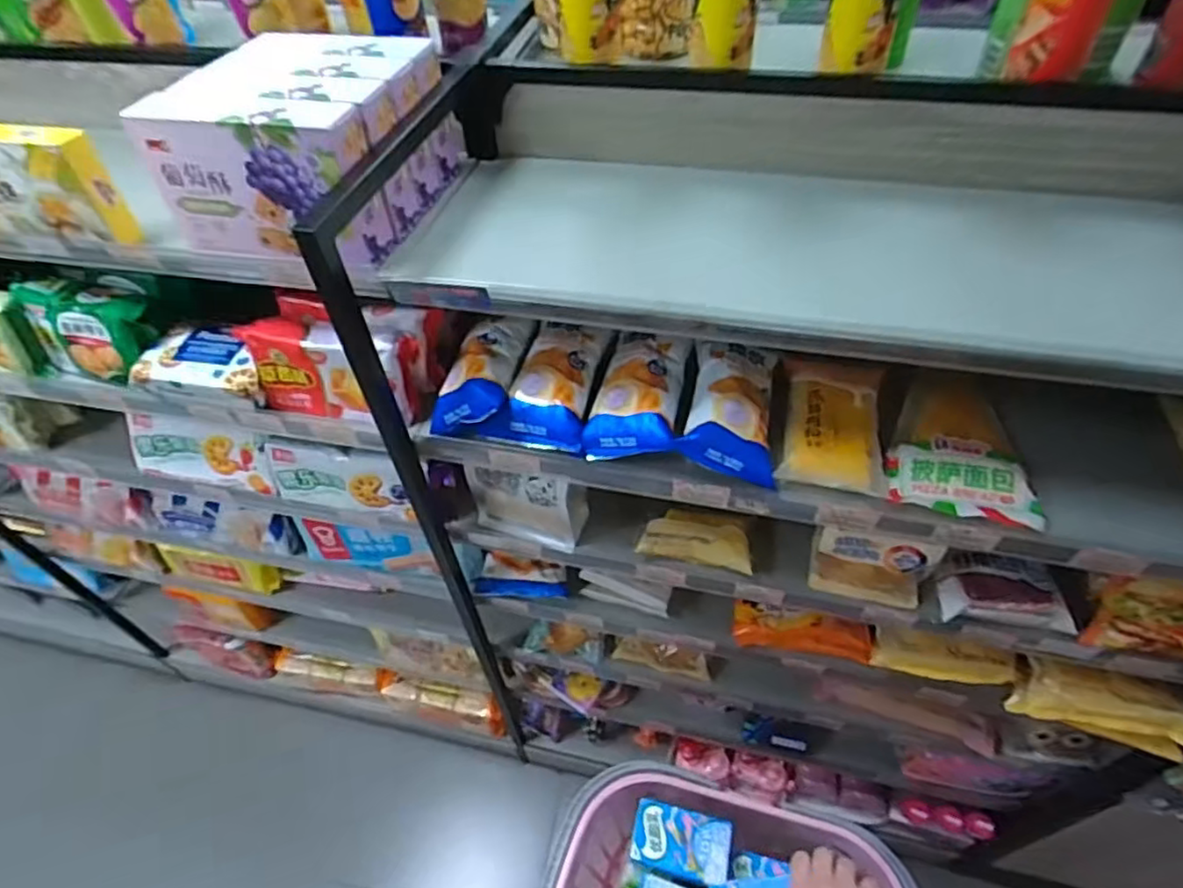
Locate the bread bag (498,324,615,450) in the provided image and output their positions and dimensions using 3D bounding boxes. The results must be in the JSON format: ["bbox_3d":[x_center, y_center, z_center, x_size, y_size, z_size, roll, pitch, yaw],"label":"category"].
[{"bbox_3d":[-0.037,-0.066,0.720,0.084,0.050,0.145,10,51,11],"label":"bread bag"}]

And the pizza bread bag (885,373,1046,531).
[{"bbox_3d":[0.371,0.001,0.685,0.135,0.050,0.178,8,50,10],"label":"pizza bread bag"}]

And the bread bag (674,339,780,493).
[{"bbox_3d":[0.145,-0.042,0.687,0.089,0.054,0.160,6,50,8],"label":"bread bag"}]

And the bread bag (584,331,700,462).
[{"bbox_3d":[0.052,-0.055,0.704,0.099,0.046,0.150,5,50,7],"label":"bread bag"}]

